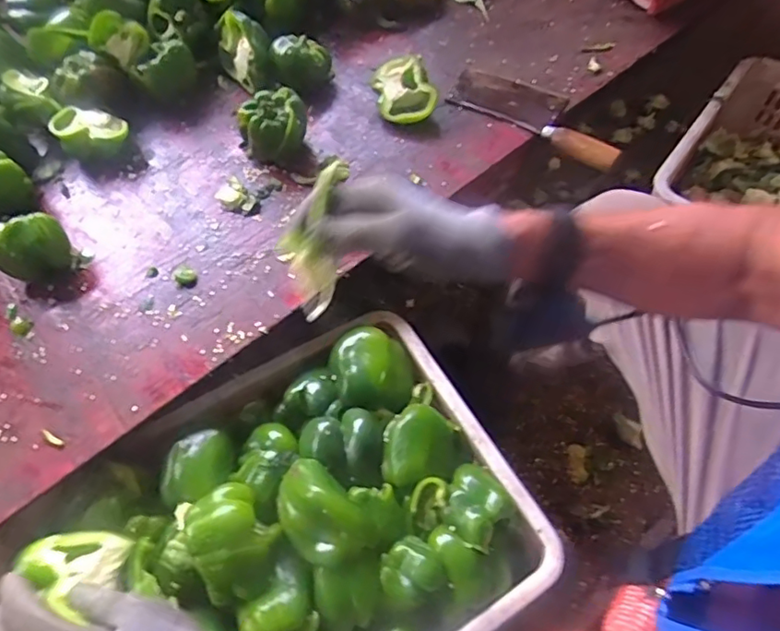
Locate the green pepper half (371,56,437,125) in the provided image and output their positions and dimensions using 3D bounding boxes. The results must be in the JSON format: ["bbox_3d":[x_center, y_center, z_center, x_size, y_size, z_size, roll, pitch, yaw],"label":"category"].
[{"bbox_3d":[0.019,-0.302,0.773,0.073,0.051,0.082,-16,61,-6],"label":"green pepper half"}]

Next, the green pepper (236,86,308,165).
[{"bbox_3d":[-0.149,-0.239,0.739,0.086,0.076,0.070,-14,61,-6],"label":"green pepper"}]

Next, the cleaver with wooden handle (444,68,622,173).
[{"bbox_3d":[0.195,-0.274,0.762,0.239,0.019,0.095,26,65,16],"label":"cleaver with wooden handle"}]

